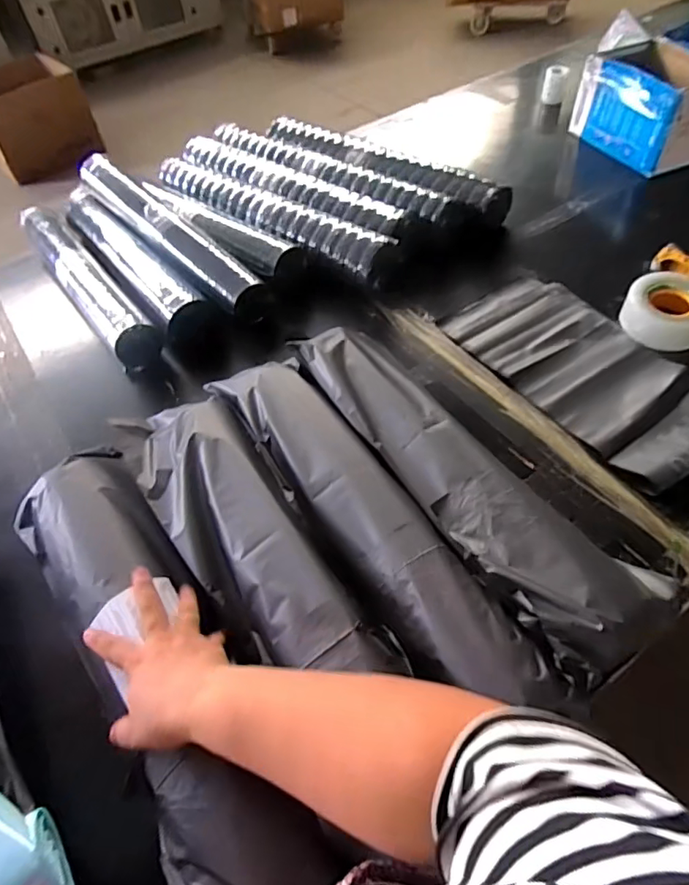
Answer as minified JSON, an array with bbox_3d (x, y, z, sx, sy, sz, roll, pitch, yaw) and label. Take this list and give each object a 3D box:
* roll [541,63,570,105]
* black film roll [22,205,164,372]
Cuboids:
[{"bbox_3d":[0.529,-0.899,1.331,0.058,0.073,0.062,14,55,15],"label":"roll"},{"bbox_3d":[-0.444,-0.273,0.906,0.079,0.085,0.462,-33,57,-20],"label":"black film roll"}]

